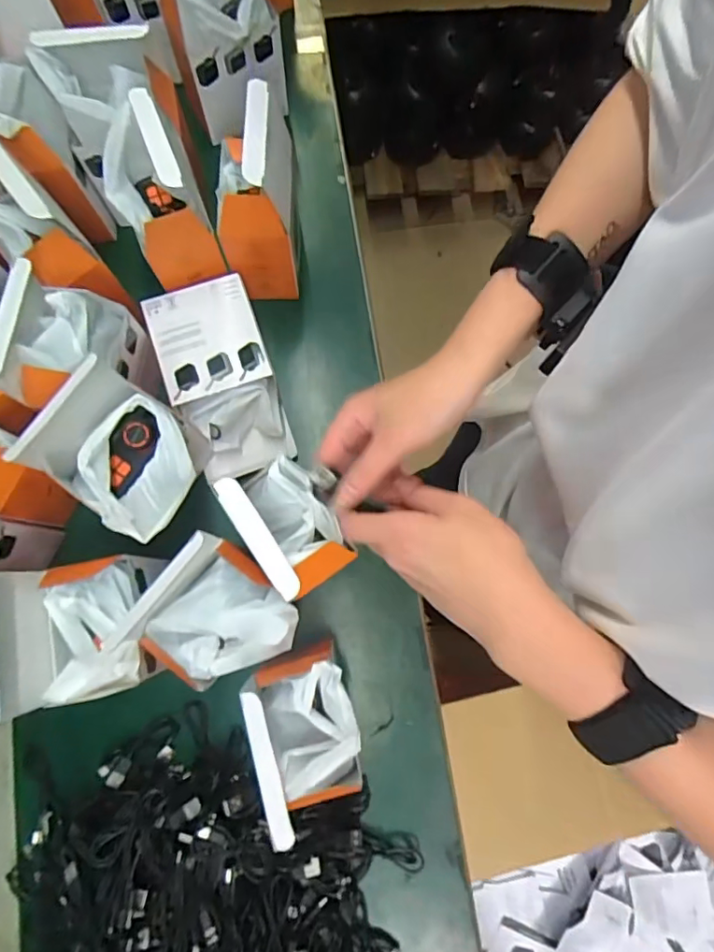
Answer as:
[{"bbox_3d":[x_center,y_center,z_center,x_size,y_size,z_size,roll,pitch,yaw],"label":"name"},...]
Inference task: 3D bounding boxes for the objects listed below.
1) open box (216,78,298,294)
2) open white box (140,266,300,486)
[{"bbox_3d":[-0.094,-0.255,0.503,0.064,0.173,0.096,-3,80,-1],"label":"open box"},{"bbox_3d":[-0.132,-0.095,0.527,0.095,0.069,0.172,-19,81,-4],"label":"open white box"}]

